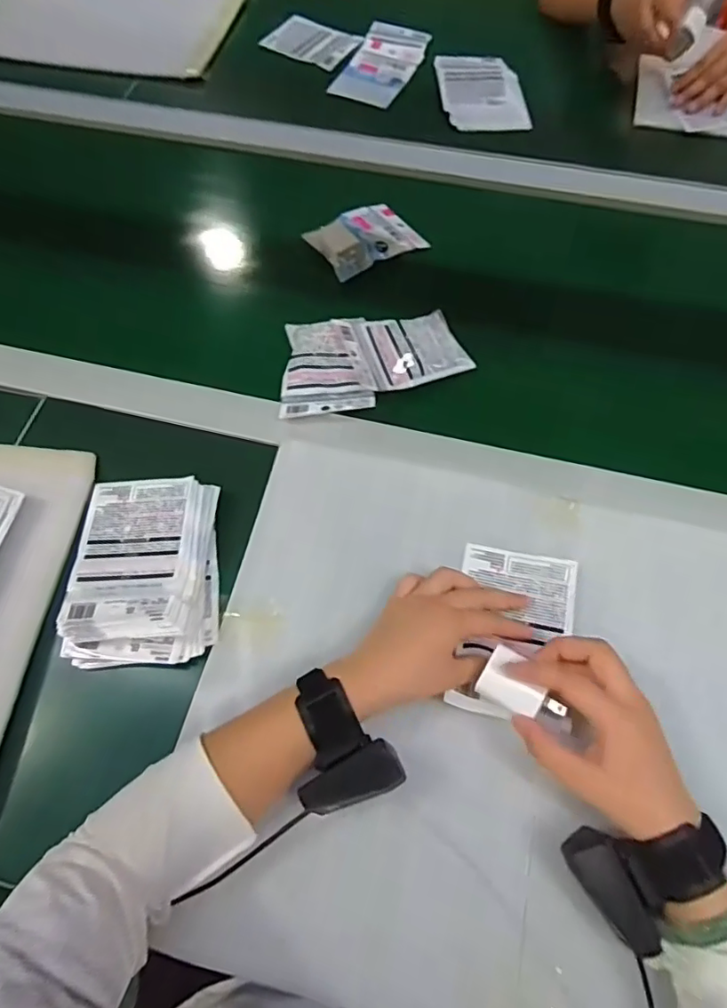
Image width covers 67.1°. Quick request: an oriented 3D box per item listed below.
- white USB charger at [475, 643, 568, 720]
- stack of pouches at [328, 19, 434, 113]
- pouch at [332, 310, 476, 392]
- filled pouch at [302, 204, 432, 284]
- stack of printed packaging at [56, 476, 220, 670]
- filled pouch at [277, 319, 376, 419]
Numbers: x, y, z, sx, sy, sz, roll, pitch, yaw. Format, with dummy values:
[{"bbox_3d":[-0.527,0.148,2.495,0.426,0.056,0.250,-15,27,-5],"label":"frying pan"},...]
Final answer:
[{"bbox_3d":[0.117,0.133,0.398,0.061,0.018,0.038,28,70,15],"label":"white USB charger"},{"bbox_3d":[0.035,-0.681,0.845,0.104,0.012,0.203,18,68,11],"label":"stack of pouches"},{"bbox_3d":[0.041,-0.171,0.588,0.119,0.025,0.094,-21,66,-7],"label":"pouch"},{"bbox_3d":[0.002,-0.328,0.674,0.127,0.033,0.090,-36,69,-13],"label":"filled pouch"},{"bbox_3d":[-0.193,0.052,0.479,0.121,0.031,0.166,-6,65,0],"label":"stack of printed packaging"},{"bbox_3d":[-0.040,-0.149,0.580,0.092,0.021,0.121,-4,65,1],"label":"filled pouch"}]

